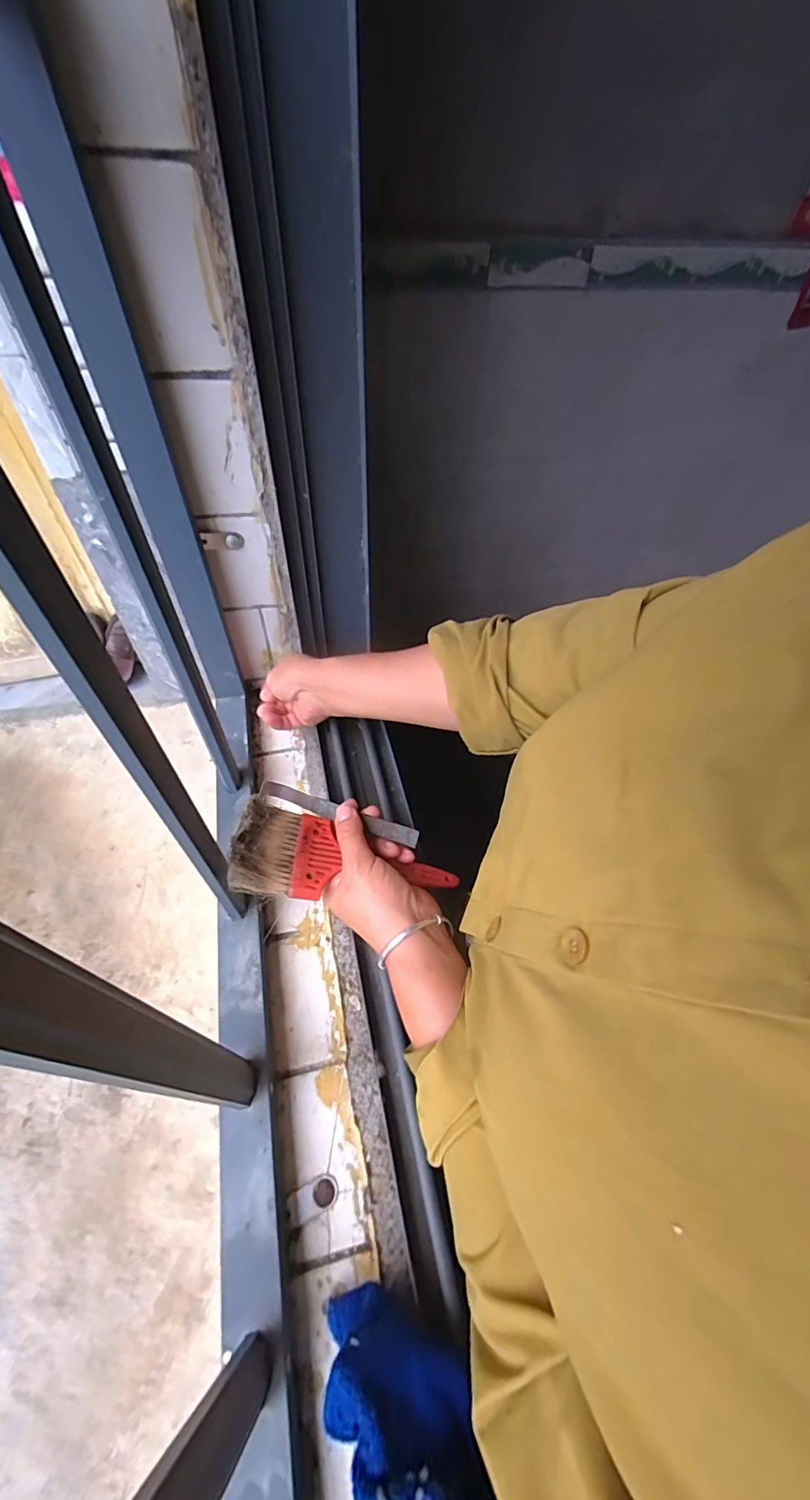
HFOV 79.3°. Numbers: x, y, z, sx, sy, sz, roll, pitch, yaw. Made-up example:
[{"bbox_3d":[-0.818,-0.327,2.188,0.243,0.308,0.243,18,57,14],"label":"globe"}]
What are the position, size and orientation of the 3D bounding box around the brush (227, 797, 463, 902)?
[{"bbox_3d":[-0.043,0.088,0.383,0.175,0.021,0.064,15,48,-17],"label":"brush"}]

